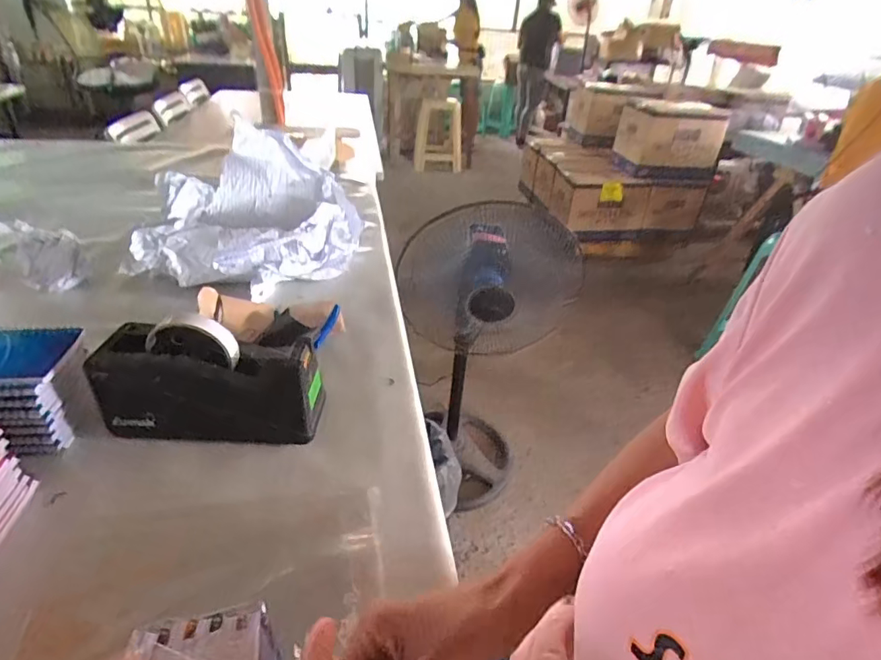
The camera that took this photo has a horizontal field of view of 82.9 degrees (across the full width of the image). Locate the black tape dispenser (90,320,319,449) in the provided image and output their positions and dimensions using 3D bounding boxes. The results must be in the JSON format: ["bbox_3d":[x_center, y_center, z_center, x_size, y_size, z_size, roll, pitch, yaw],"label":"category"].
[{"bbox_3d":[-0.225,0.054,0.503,0.204,0.103,0.069,1,32,-2],"label":"black tape dispenser"}]

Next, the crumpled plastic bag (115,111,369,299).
[{"bbox_3d":[-0.290,-0.174,0.790,0.315,0.192,0.229,-6,34,-15],"label":"crumpled plastic bag"}]

